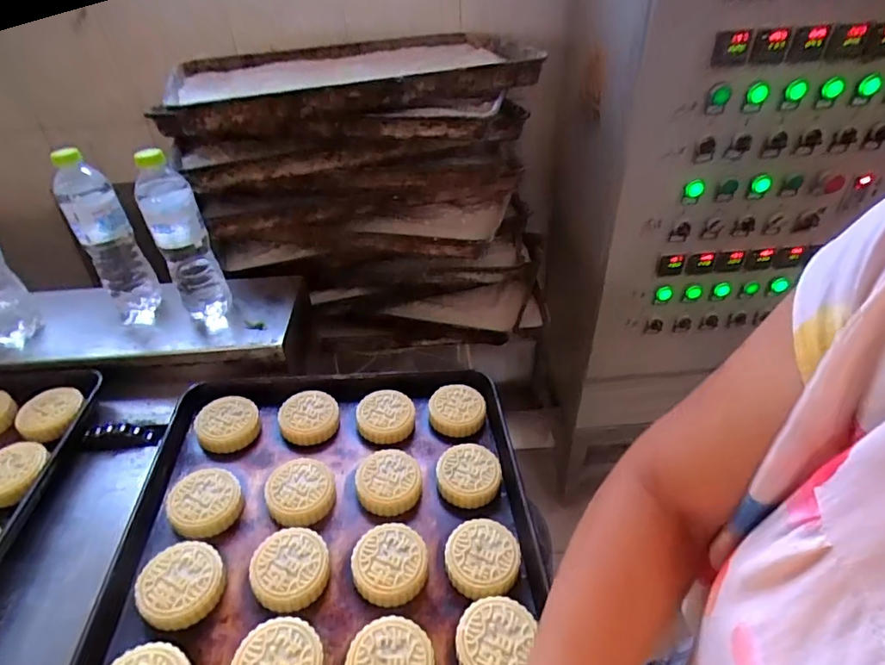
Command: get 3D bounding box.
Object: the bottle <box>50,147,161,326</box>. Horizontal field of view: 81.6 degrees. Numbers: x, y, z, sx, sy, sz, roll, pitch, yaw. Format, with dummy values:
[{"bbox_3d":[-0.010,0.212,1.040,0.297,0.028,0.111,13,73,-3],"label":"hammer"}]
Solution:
[{"bbox_3d":[-0.441,-0.119,0.684,0.063,0.236,0.056,-30,47,-29],"label":"bottle"}]

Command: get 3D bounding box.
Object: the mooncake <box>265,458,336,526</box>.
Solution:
[{"bbox_3d":[-0.153,0.169,0.551,0.069,0.020,0.070,-1,40,1],"label":"mooncake"}]

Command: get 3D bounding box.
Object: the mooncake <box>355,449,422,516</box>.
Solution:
[{"bbox_3d":[-0.059,0.164,0.568,0.070,0.025,0.067,-1,40,1],"label":"mooncake"}]

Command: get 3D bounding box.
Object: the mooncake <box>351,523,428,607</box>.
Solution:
[{"bbox_3d":[-0.051,0.222,0.494,0.069,0.021,0.068,-1,40,1],"label":"mooncake"}]

